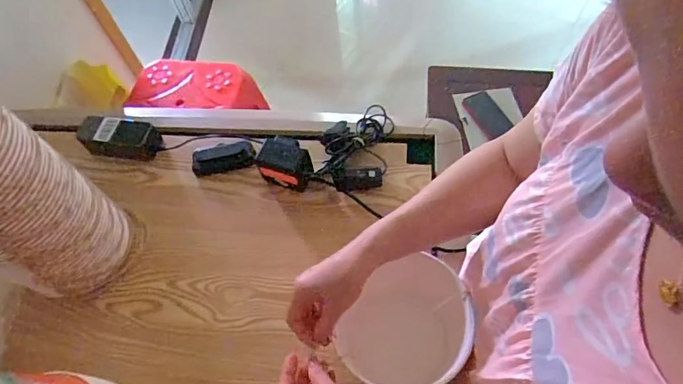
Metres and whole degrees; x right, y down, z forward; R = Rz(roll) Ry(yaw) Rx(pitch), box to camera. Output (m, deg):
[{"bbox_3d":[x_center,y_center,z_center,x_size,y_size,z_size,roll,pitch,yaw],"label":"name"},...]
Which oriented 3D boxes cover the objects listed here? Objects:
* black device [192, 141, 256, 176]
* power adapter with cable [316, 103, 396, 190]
[{"bbox_3d":[-0.206,-0.061,0.792,0.109,0.024,0.045,-11,60,-4],"label":"black device"},{"bbox_3d":[0.025,-0.083,0.780,0.111,0.036,0.184,9,61,8],"label":"power adapter with cable"}]

